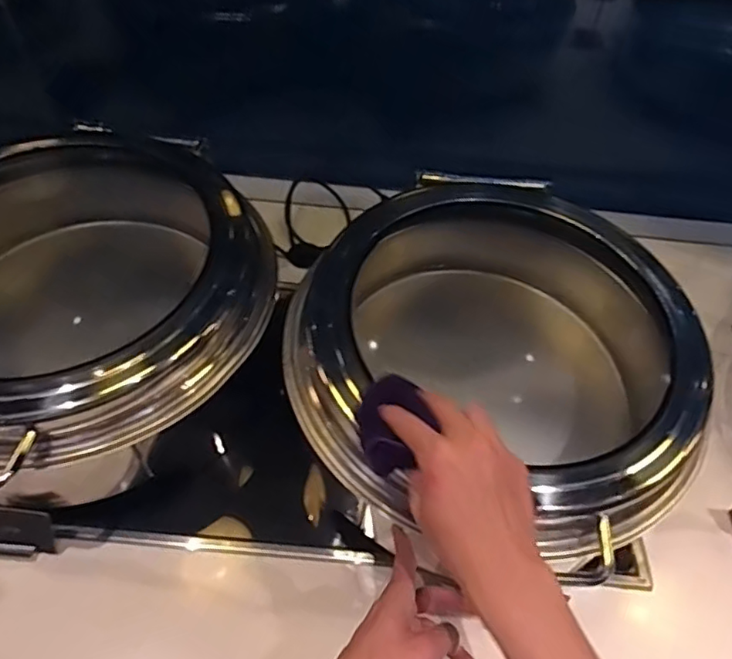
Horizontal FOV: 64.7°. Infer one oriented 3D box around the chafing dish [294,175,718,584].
[{"bbox_3d":[0.133,0.038,0.663,0.384,0.240,0.399,2,53,-3],"label":"chafing dish"}]

